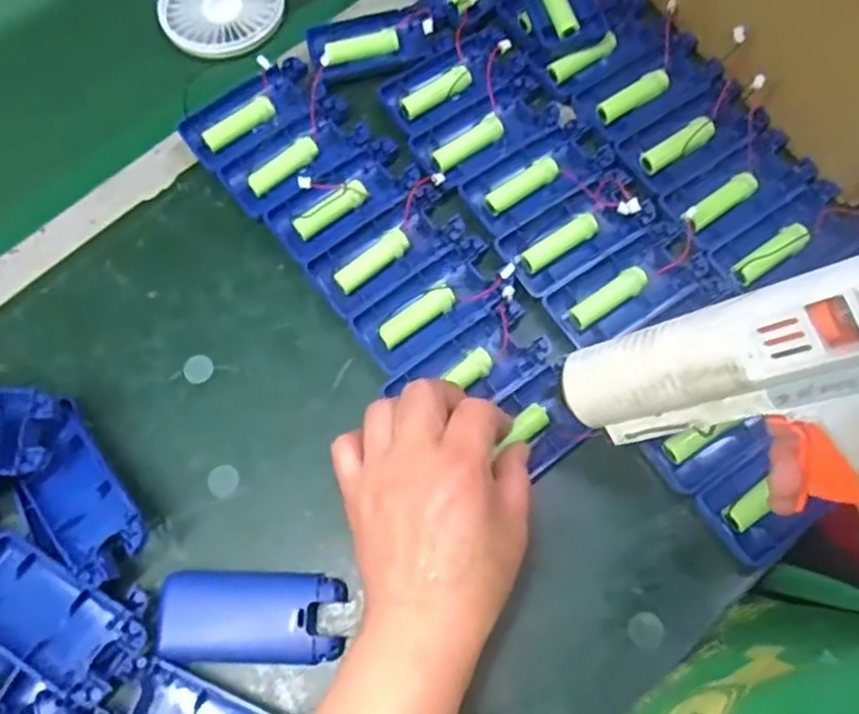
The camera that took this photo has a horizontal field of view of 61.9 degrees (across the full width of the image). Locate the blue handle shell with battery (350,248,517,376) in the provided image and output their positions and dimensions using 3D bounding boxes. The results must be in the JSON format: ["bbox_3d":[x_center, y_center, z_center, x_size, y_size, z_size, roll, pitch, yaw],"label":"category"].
[{"bbox_3d":[0.003,-0.031,0.423,0.093,0.014,0.045,-35,73,-9],"label":"blue handle shell with battery"}]

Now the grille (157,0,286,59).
[{"bbox_3d":[-0.156,-0.252,0.520,0.084,0.018,0.074,33,75,12],"label":"grille"}]

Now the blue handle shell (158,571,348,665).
[{"bbox_3d":[-0.091,0.133,0.367,0.091,0.014,0.043,1,71,2],"label":"blue handle shell"}]

